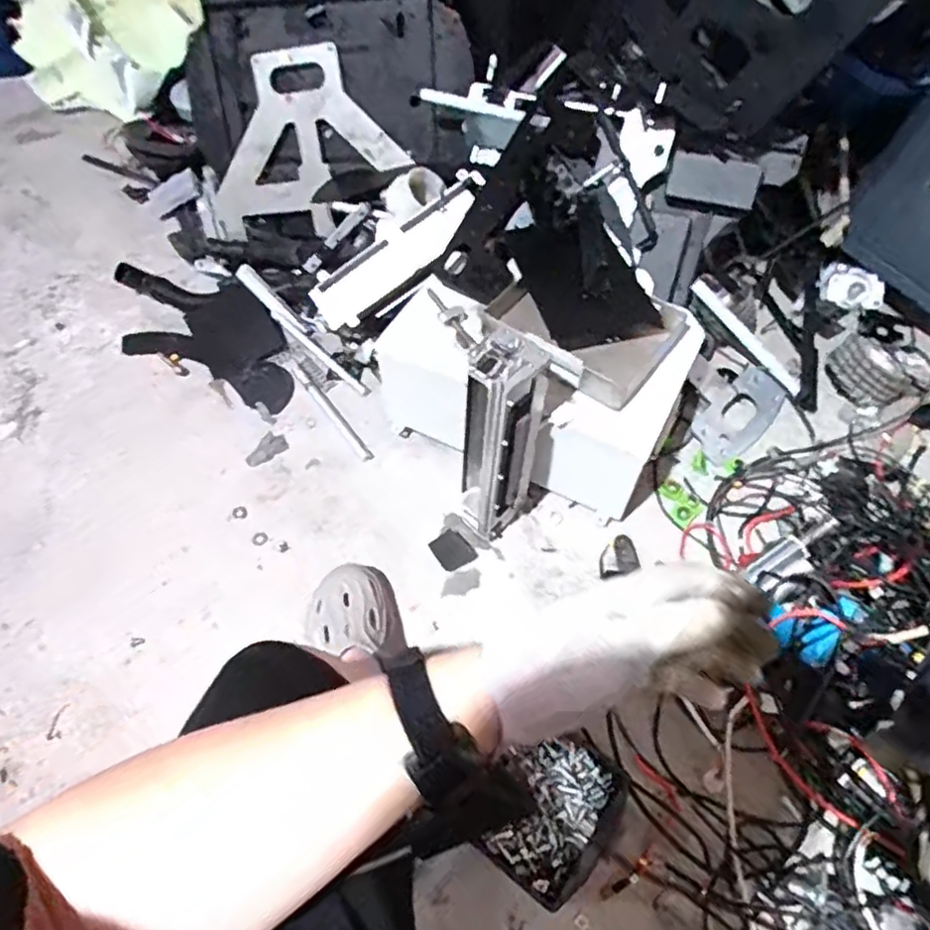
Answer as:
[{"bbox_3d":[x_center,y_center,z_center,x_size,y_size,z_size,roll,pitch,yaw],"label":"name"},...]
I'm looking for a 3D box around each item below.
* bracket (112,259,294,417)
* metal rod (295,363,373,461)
[{"bbox_3d":[-0.492,-0.259,1.279,0.441,0.051,0.218,22,61,17],"label":"bracket"},{"bbox_3d":[-0.239,-0.096,1.175,0.021,0.018,0.262,-33,61,-17],"label":"metal rod"}]

